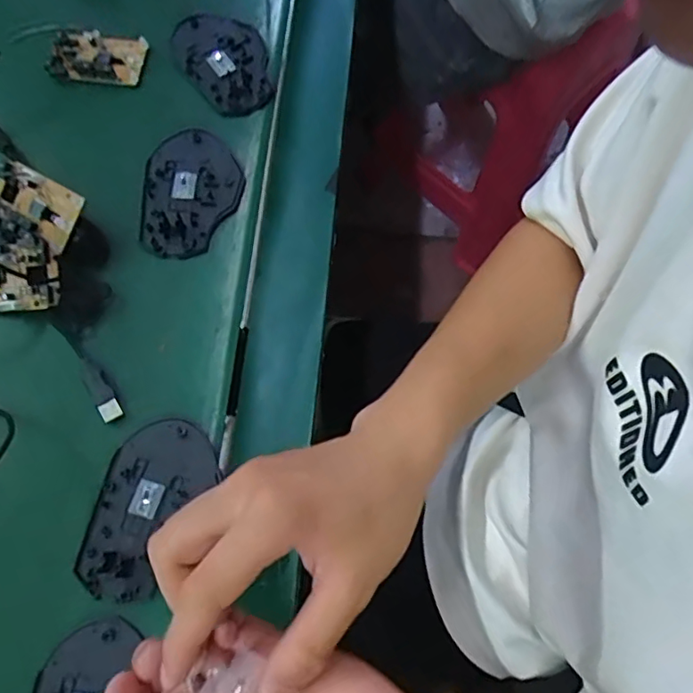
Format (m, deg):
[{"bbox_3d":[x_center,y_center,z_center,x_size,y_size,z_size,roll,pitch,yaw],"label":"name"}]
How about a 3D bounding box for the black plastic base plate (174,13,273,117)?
[{"bbox_3d":[-0.100,-0.236,0.460,0.068,0.011,0.108,-16,68,-9],"label":"black plastic base plate"}]

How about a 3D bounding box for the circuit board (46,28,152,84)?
[{"bbox_3d":[-0.207,-0.244,0.468,0.082,0.011,0.048,6,67,0],"label":"circuit board"}]

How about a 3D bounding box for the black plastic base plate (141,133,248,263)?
[{"bbox_3d":[-0.115,-0.117,0.423,0.071,0.009,0.107,-1,67,-3],"label":"black plastic base plate"}]

